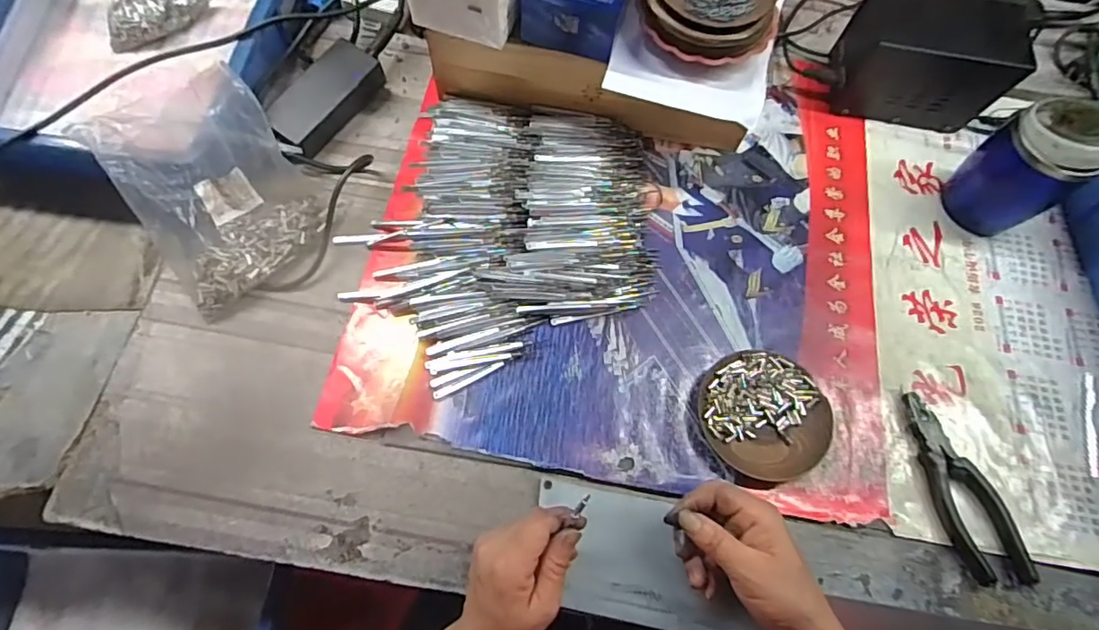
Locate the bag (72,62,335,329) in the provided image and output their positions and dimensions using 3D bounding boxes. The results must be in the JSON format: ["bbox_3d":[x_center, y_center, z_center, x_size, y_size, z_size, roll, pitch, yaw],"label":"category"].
[{"bbox_3d":[-0.301,-0.112,0.508,0.149,0.126,0.138,-40,75,-17],"label":"bag"}]

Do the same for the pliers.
[{"bbox_3d":[0.360,0.149,0.497,0.058,0.015,0.163,-14,69,-9],"label":"pliers"}]

